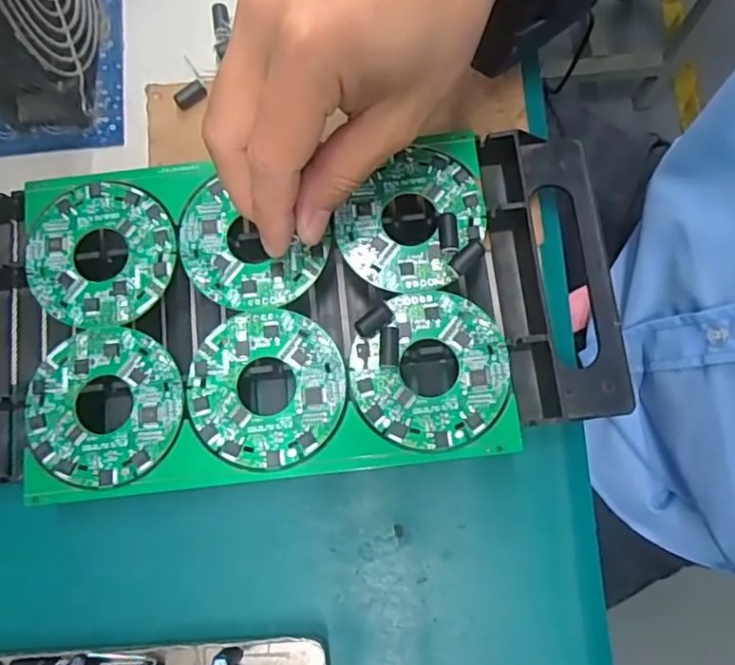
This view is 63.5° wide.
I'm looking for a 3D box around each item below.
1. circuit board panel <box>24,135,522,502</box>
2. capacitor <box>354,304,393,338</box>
[{"bbox_3d":[-0.047,-0.010,0.264,0.207,0.009,0.143,-6,78,0],"label":"circuit board panel"},{"bbox_3d":[0.003,-0.005,0.260,0.017,0.008,0.009,-38,80,-7],"label":"capacitor"}]

